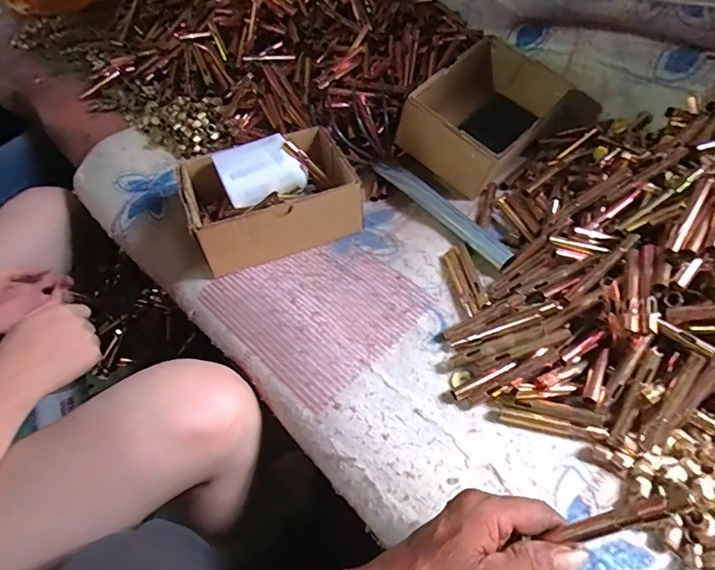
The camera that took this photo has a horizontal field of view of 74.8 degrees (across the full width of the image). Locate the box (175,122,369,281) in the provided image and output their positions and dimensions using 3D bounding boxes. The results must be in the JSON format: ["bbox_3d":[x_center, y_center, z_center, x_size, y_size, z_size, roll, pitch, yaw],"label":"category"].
[{"bbox_3d":[-0.101,-0.106,0.539,0.181,0.090,0.135,-20,51,-10],"label":"box"}]

